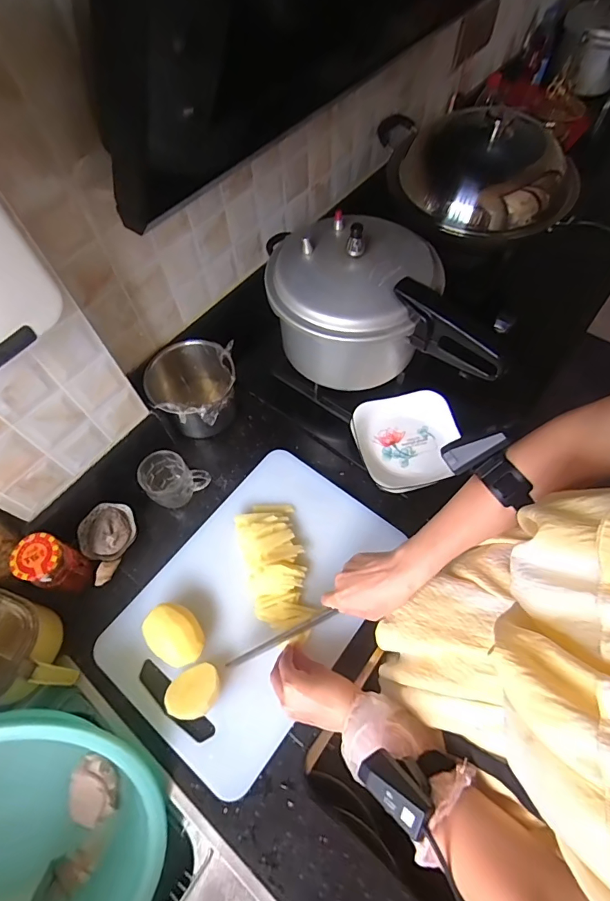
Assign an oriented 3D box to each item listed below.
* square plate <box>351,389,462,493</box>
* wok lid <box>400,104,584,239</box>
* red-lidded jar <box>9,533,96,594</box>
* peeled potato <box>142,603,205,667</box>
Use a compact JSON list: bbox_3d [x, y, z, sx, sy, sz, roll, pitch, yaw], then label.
[{"bbox_3d":[0.181,-0.011,0.747,0.177,0.052,0.172,-13,63,-5],"label":"square plate"},{"bbox_3d":[0.375,-0.565,0.871,0.322,0.085,0.371,30,67,16],"label":"wok lid"},{"bbox_3d":[-0.368,0.169,0.629,0.072,0.092,0.063,15,64,10],"label":"red-lidded jar"},{"bbox_3d":[-0.184,0.266,0.610,0.086,0.049,0.066,41,71,20],"label":"peeled potato"}]

